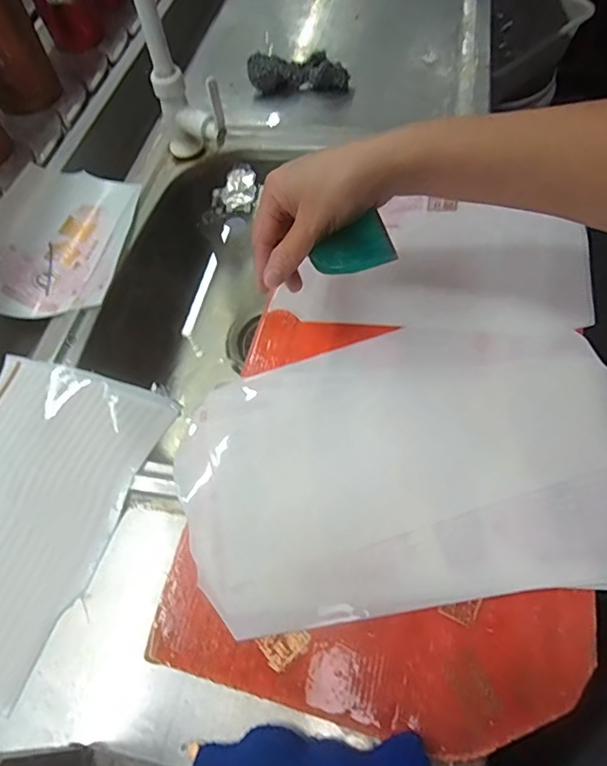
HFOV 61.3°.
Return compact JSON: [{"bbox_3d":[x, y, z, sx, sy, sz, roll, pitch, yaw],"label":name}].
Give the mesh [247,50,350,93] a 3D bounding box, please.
[{"bbox_3d":[-0.007,-0.417,0.690,0.137,0.036,0.045,11,61,12],"label":"mesh"}]

